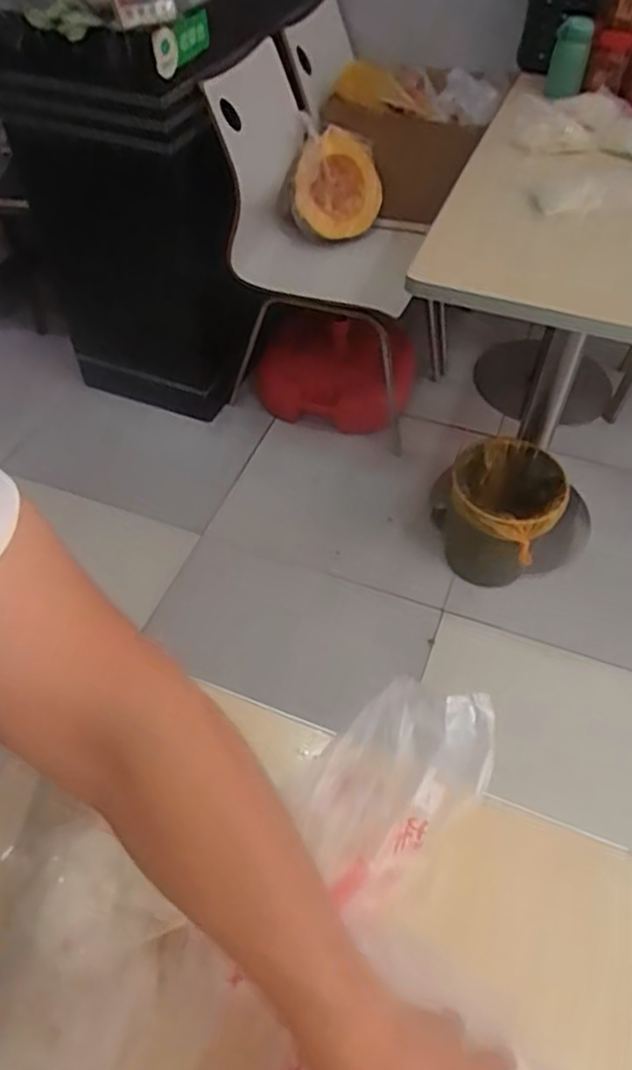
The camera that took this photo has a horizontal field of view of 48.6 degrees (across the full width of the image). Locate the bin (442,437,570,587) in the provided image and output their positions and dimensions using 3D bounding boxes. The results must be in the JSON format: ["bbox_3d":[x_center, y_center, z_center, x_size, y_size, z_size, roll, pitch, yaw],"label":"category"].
[{"bbox_3d":[0.396,-0.041,1.561,0.226,0.288,0.283,9,51,6],"label":"bin"}]

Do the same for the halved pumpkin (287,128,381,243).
[{"bbox_3d":[0.050,-0.850,1.705,0.216,0.215,0.119,7,51,5],"label":"halved pumpkin"}]

